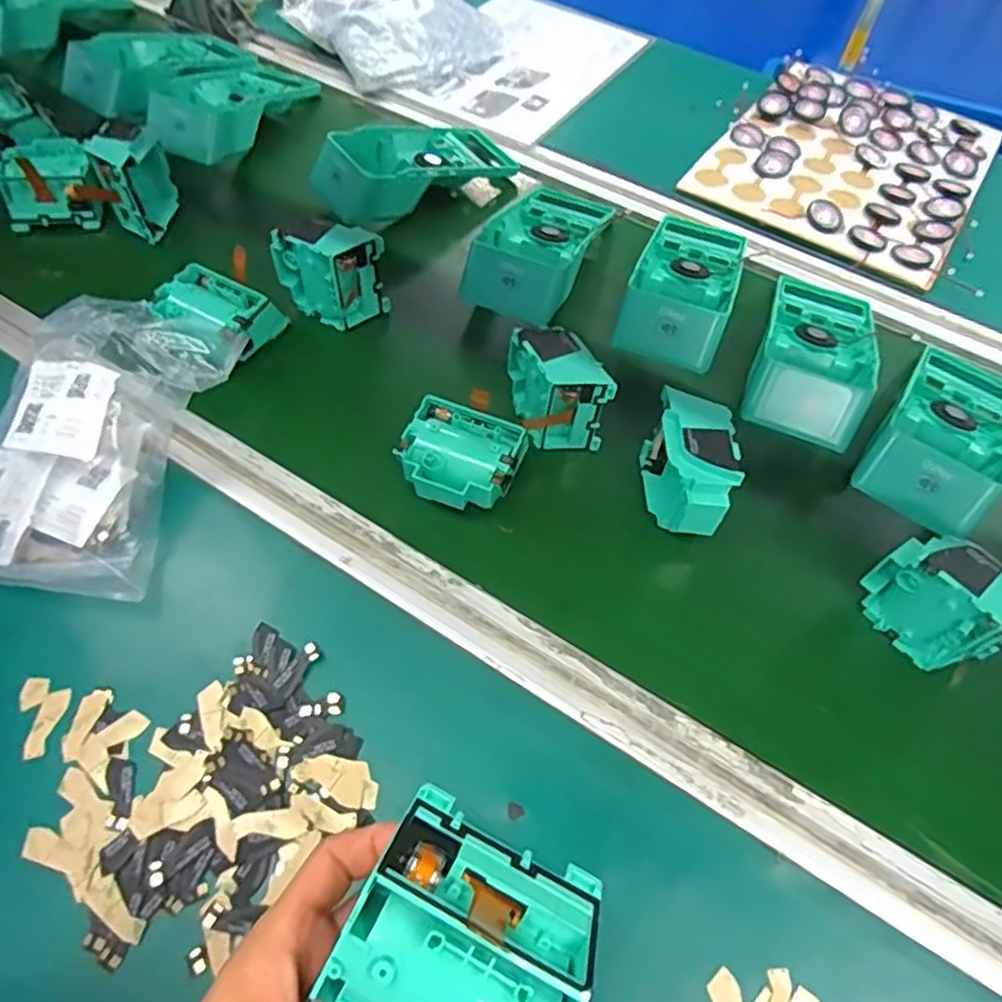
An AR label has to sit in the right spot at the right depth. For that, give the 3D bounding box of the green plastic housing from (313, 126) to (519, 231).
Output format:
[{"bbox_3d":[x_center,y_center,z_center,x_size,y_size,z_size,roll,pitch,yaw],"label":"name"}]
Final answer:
[{"bbox_3d":[-0.079,-0.318,0.633,0.190,0.045,0.086,-29,65,-19],"label":"green plastic housing"}]

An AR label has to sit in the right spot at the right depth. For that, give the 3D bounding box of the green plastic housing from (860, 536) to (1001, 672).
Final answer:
[{"bbox_3d":[0.257,0.058,0.398,0.047,0.073,0.086,-33,65,-20],"label":"green plastic housing"}]

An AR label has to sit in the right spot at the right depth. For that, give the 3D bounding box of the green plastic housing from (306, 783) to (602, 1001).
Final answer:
[{"bbox_3d":[-0.011,0.141,0.208,0.071,0.028,0.075,25,61,11],"label":"green plastic housing"}]

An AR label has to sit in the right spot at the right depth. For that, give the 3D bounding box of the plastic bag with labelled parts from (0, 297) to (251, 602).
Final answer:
[{"bbox_3d":[-0.270,-0.049,0.437,0.141,0.069,0.207,10,59,3],"label":"plastic bag with labelled parts"}]

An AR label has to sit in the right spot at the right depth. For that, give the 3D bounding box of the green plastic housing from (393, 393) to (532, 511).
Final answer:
[{"bbox_3d":[-0.026,-0.029,0.457,0.075,0.033,0.070,19,60,8],"label":"green plastic housing"}]

